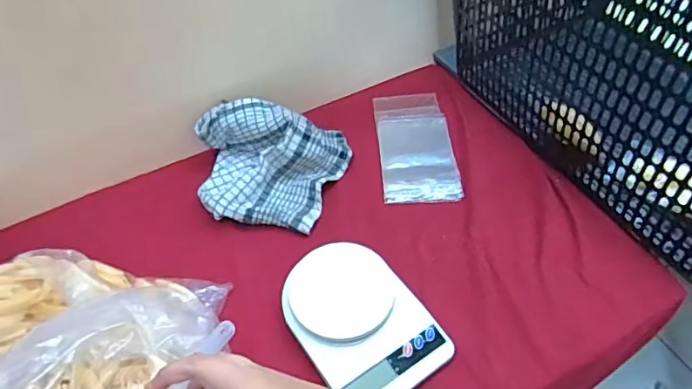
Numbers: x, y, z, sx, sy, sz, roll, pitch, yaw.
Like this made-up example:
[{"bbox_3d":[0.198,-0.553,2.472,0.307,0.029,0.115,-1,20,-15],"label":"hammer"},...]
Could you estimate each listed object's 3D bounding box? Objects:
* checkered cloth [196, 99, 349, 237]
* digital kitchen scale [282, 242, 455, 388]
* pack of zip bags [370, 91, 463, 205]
[{"bbox_3d":[-0.100,-0.042,0.665,0.185,0.073,0.158,5,51,6],"label":"checkered cloth"},{"bbox_3d":[0.011,0.131,0.544,0.123,0.032,0.176,-30,56,-21],"label":"digital kitchen scale"},{"bbox_3d":[0.098,-0.073,0.723,0.101,0.010,0.213,-3,51,0],"label":"pack of zip bags"}]

